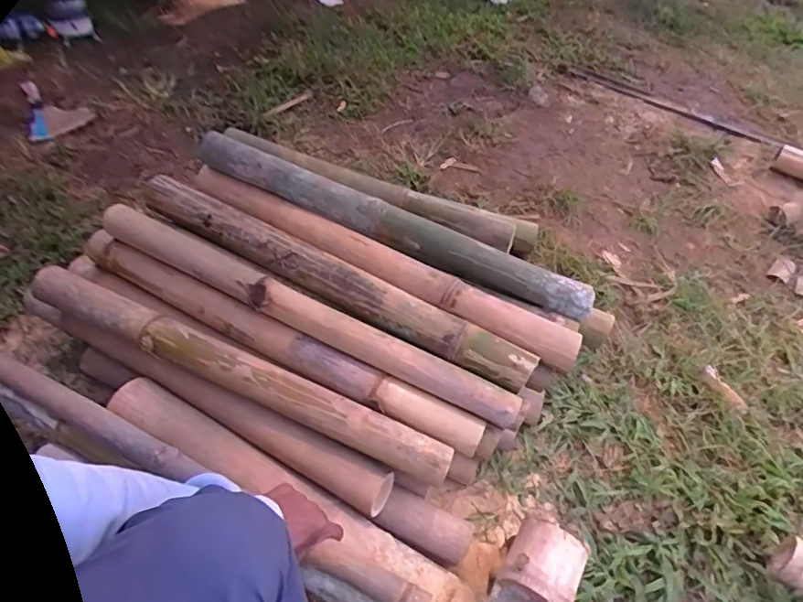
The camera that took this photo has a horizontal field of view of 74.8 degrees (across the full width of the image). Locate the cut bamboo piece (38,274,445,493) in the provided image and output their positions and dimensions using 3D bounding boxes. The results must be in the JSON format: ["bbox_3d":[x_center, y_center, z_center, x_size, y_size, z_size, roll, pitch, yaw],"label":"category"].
[{"bbox_3d":[-0.256,0.093,0.785,0.707,0.061,0.072,22,47,11],"label":"cut bamboo piece"}]

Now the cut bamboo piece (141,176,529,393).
[{"bbox_3d":[-0.119,-0.047,0.840,0.702,0.059,0.076,26,48,14],"label":"cut bamboo piece"}]

